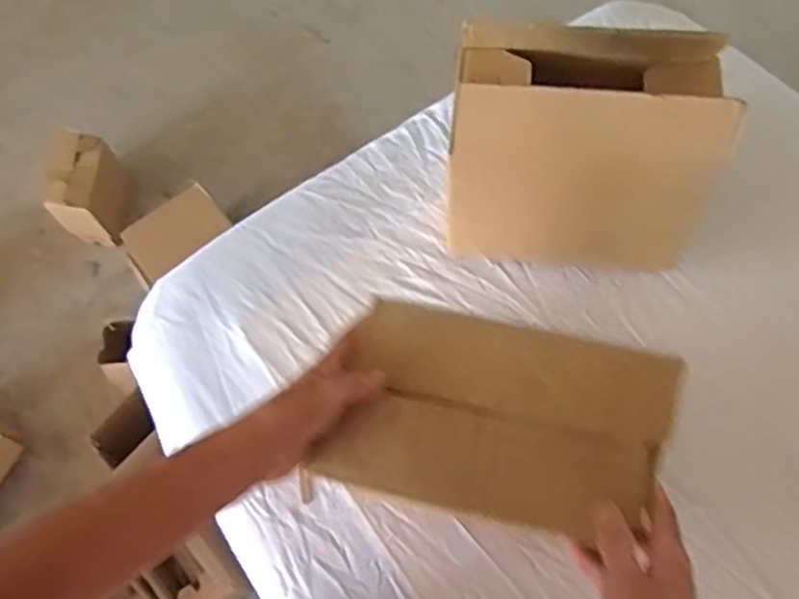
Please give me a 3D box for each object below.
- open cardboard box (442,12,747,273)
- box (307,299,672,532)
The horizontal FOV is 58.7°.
[{"bbox_3d":[0.166,-0.139,0.666,0.229,0.225,0.145,7,65,5],"label":"open cardboard box"},{"bbox_3d":[0.064,0.082,0.488,0.218,0.042,0.131,14,66,8],"label":"box"}]

